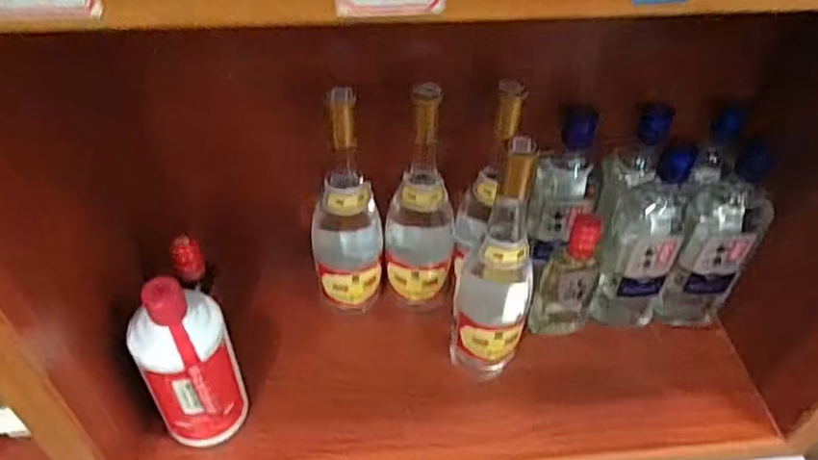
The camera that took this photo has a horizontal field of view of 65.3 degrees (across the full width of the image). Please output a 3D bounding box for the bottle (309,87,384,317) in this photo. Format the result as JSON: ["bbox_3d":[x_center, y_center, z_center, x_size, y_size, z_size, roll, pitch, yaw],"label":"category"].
[{"bbox_3d":[-0.063,-0.012,0.640,0.068,0.280,0.057,0,45,-2],"label":"bottle"}]

